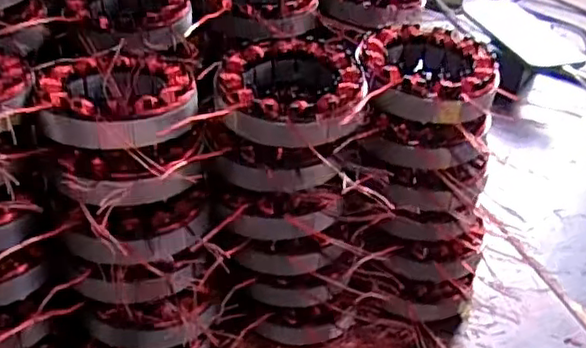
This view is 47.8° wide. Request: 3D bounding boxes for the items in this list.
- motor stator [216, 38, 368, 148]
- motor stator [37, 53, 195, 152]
[{"bbox_3d":[-0.001,-0.048,0.391,0.082,0.032,0.082,7,34,0],"label":"motor stator"},{"bbox_3d":[-0.096,-0.041,0.368,0.081,0.029,0.089,-3,35,-14],"label":"motor stator"}]

